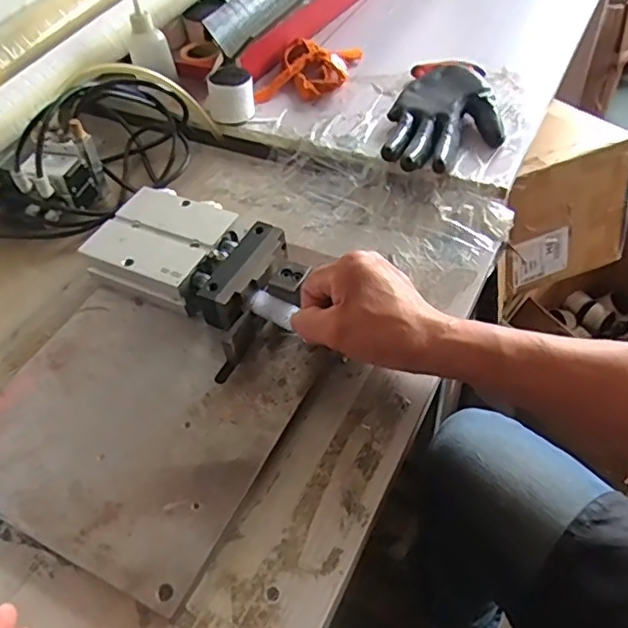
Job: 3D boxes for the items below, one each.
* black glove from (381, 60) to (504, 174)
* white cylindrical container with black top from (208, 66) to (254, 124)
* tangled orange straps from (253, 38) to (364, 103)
[{"bbox_3d":[0.141,-0.216,0.637,0.117,0.038,0.206,5,51,9],"label":"black glove"},{"bbox_3d":[-0.094,-0.250,0.671,0.049,0.046,0.051,-3,50,3],"label":"white cylindrical container with black top"},{"bbox_3d":[-0.006,-0.299,0.718,0.100,0.022,0.116,11,52,14],"label":"tangled orange straps"}]

